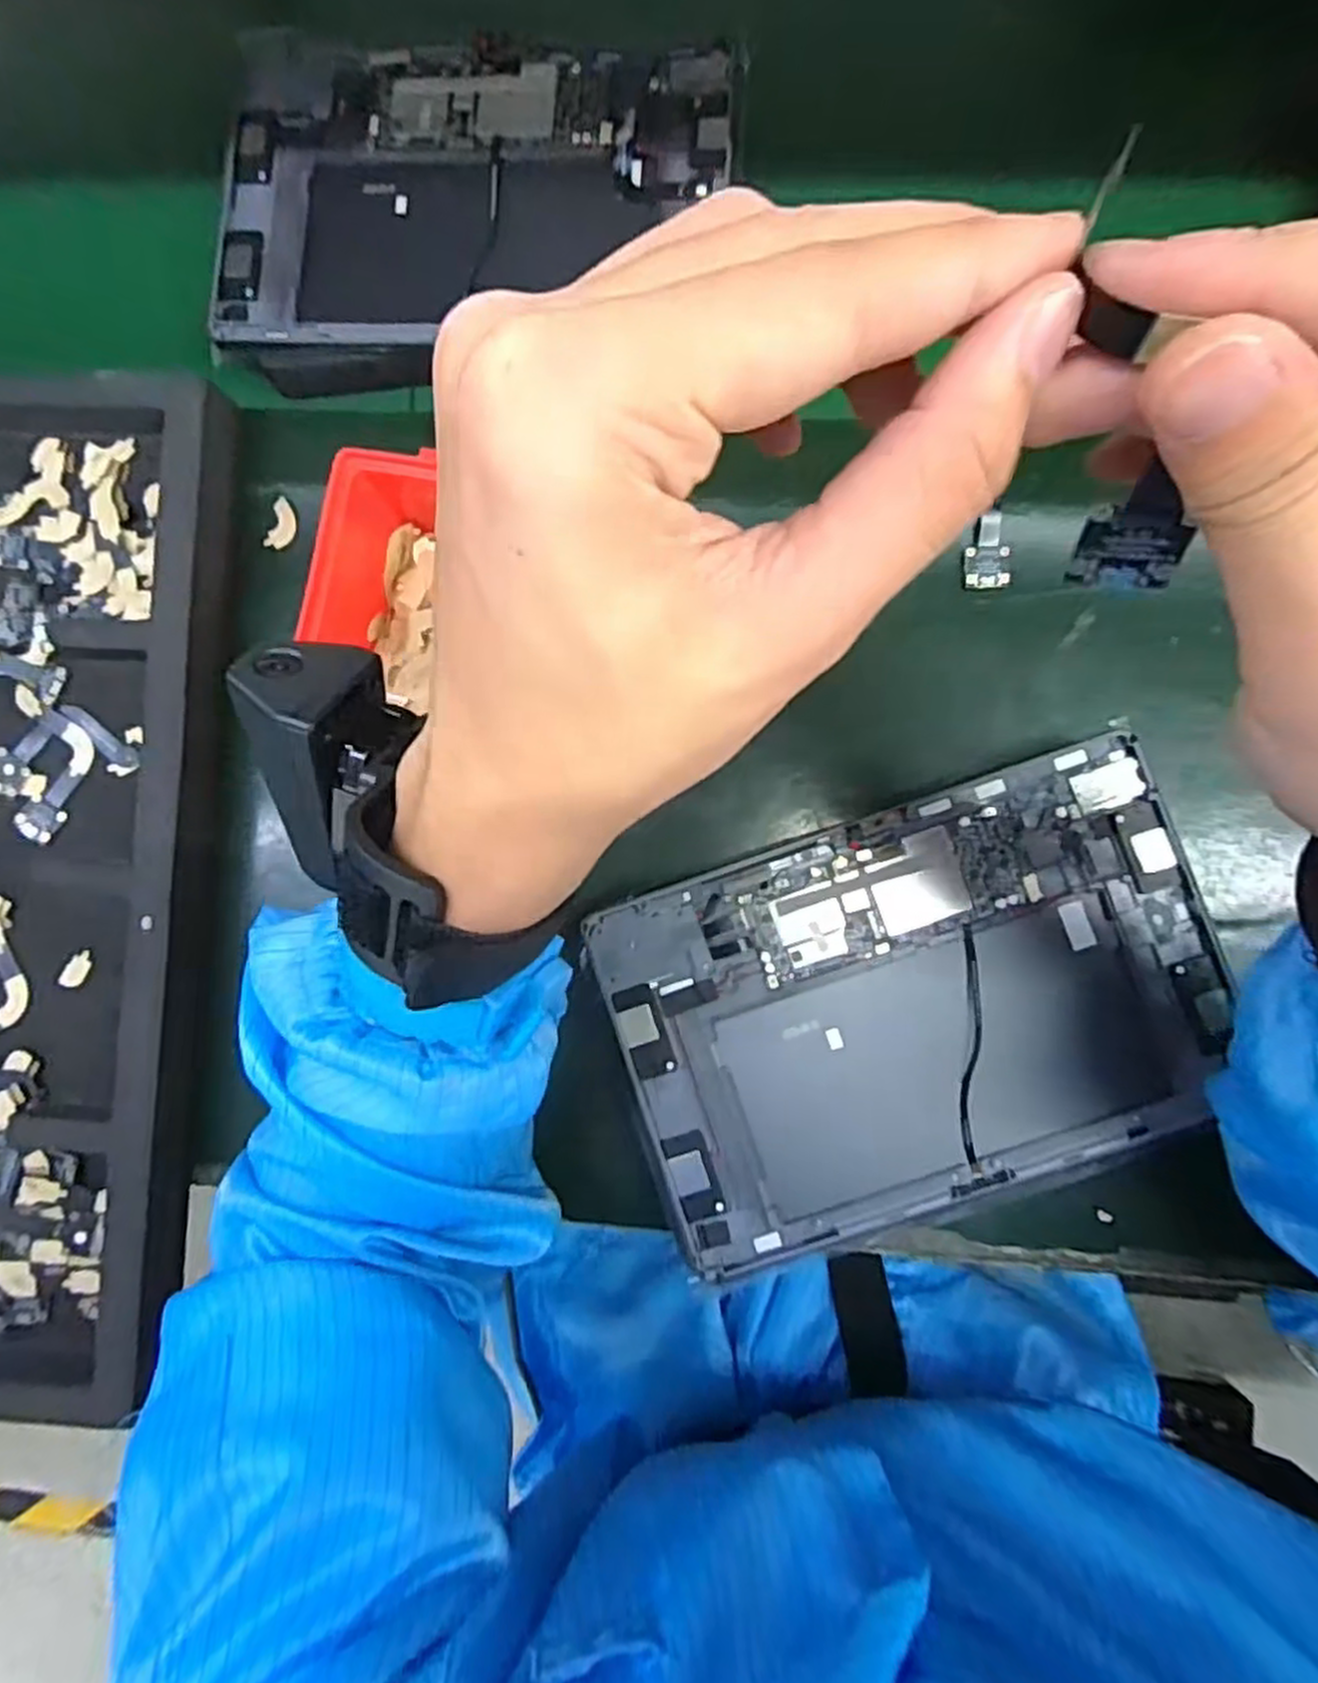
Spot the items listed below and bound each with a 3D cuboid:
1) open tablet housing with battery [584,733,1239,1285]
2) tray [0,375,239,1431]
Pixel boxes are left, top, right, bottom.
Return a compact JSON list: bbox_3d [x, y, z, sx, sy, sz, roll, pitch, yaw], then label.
[{"bbox_3d":[0.111,0.071,0.340,0.252,0.012,0.164,-20,83,2],"label":"open tablet housing with battery"},{"bbox_3d":[-0.329,0.016,0.379,0.234,0.036,0.491,3,84,4],"label":"tray"}]

